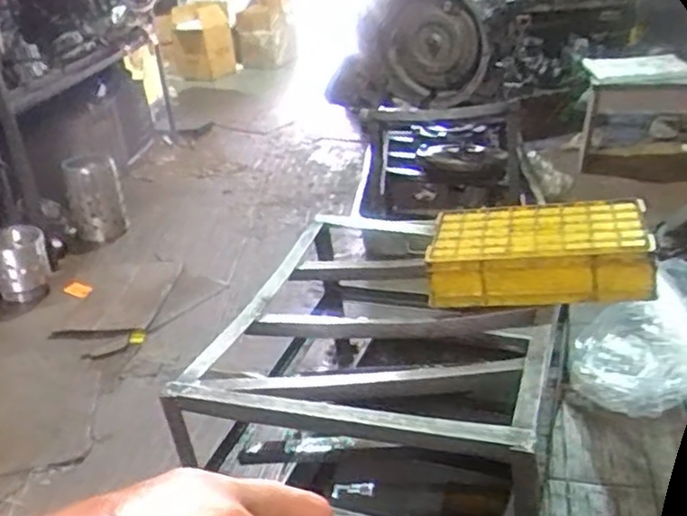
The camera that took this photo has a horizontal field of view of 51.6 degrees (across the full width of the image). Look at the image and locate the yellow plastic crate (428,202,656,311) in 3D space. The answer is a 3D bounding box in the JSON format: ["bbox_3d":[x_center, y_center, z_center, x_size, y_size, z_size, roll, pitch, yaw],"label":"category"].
[{"bbox_3d":[0.332,-0.010,1.231,0.361,0.119,0.215,-1,27,8],"label":"yellow plastic crate"}]

